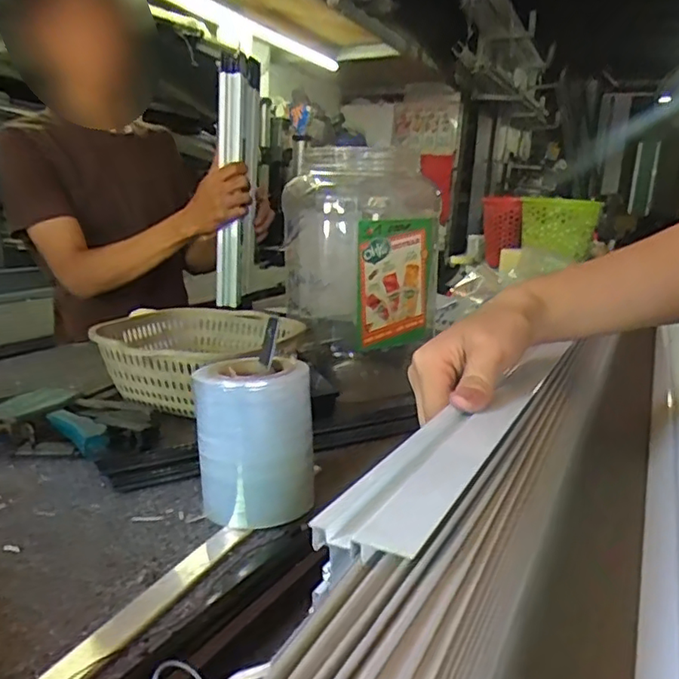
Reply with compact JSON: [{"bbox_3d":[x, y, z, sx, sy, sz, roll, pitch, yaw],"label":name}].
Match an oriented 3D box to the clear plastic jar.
[{"bbox_3d":[0.022,-0.098,0.675,0.169,0.203,0.160,3,13,-1],"label":"clear plastic jar"}]

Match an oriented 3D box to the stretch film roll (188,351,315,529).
[{"bbox_3d":[-0.061,0.070,0.410,0.073,0.104,0.071,3,13,-1],"label":"stretch film roll"}]

